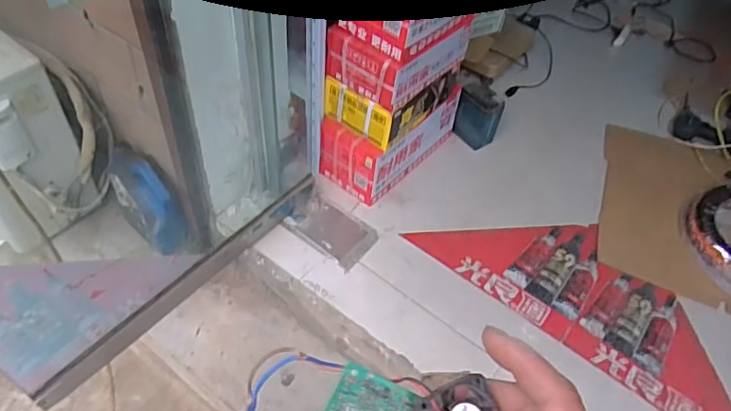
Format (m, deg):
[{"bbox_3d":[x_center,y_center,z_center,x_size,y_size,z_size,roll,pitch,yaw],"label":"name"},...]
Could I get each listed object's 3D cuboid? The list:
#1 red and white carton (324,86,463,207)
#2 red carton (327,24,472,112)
[{"bbox_3d":[0.070,-0.203,1.542,0.188,0.206,0.388,38,58,23],"label":"red and white carton"},{"bbox_3d":[0.080,-0.372,1.308,0.197,0.136,0.289,38,58,23],"label":"red carton"}]

